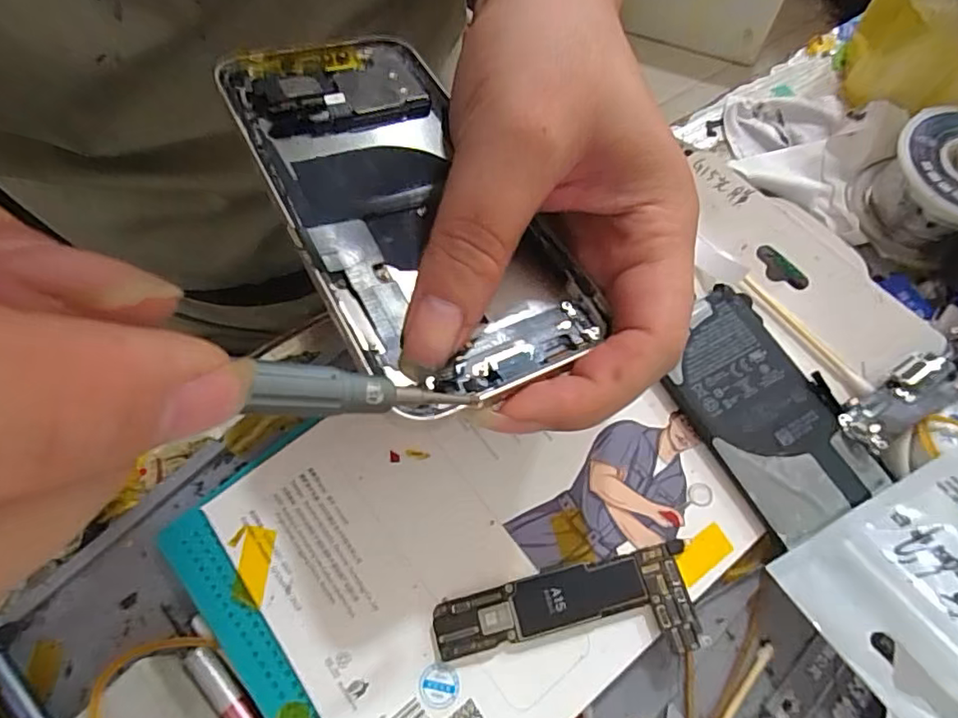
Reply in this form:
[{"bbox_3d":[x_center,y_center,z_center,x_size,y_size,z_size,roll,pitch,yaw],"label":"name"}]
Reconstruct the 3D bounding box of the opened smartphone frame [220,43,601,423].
[{"bbox_3d":[-0.025,-0.051,0.179,0.068,0.011,0.144,-25,69,-16],"label":"opened smartphone frame"}]

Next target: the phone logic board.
[{"bbox_3d":[0.026,0.077,0.168,0.077,0.004,0.028,-13,67,-4],"label":"phone logic board"}]

